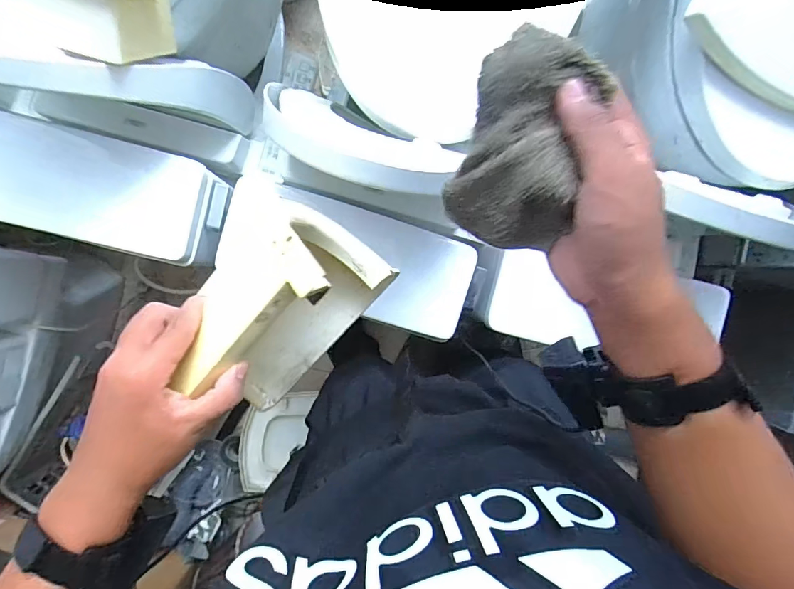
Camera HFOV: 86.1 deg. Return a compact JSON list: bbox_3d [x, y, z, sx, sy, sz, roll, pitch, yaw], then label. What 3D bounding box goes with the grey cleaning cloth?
[{"bbox_3d":[0.081,-0.092,0.283,0.080,0.083,0.110,10,92,-4],"label":"grey cleaning cloth"}]

